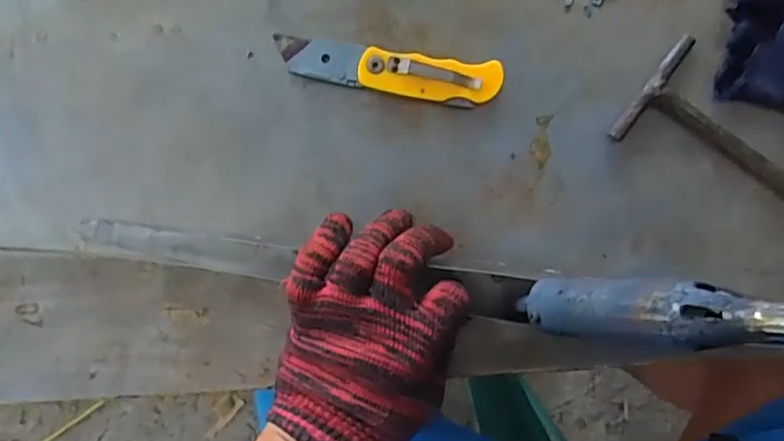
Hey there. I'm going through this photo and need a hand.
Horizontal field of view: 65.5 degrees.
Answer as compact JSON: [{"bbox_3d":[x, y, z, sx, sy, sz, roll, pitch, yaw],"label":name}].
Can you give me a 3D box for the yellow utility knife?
[{"bbox_3d":[-0.003,-0.095,0.388,0.142,0.014,0.028,8,91,1],"label":"yellow utility knife"}]

